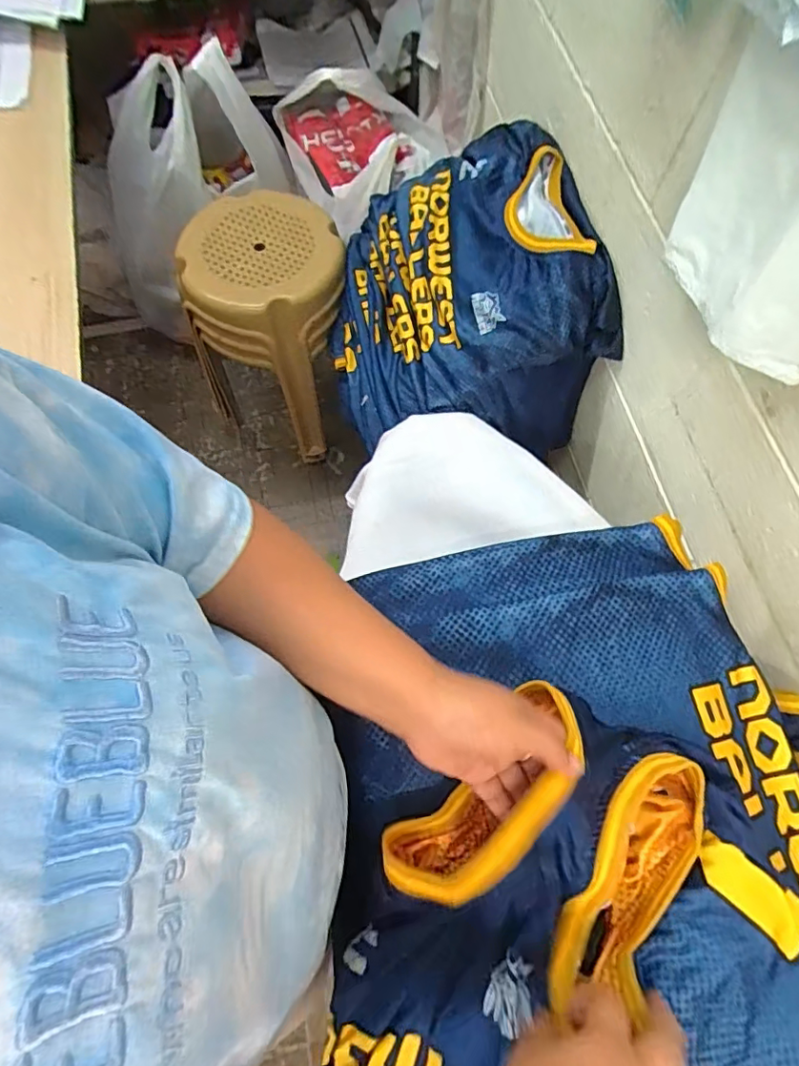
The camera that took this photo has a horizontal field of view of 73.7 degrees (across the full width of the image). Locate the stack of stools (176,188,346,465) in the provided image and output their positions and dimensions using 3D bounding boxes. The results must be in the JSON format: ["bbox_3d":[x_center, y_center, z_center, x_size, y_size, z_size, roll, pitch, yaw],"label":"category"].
[{"bbox_3d":[-0.271,-0.453,1.195,0.310,0.412,0.313,11,69,3],"label":"stack of stools"}]

